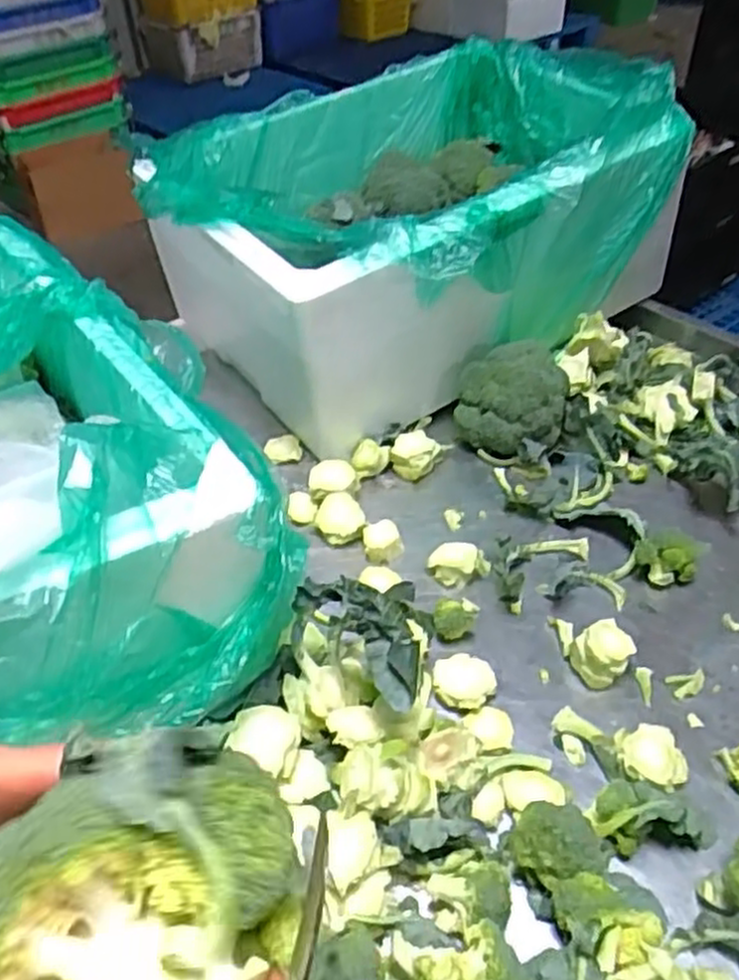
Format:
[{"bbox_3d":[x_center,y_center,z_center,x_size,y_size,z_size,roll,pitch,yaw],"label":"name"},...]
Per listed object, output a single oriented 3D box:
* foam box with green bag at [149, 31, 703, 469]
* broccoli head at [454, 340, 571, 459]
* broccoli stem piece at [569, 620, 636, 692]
[{"bbox_3d":[0.049,-0.323,0.993,0.546,0.310,0.429,-26,48,-22],"label":"foam box with green bag"},{"bbox_3d":[0.161,-0.096,0.885,0.124,0.103,0.102,5,44,9],"label":"broccoli head"},{"bbox_3d":[0.202,0.141,0.677,0.049,0.036,0.049,-25,47,-21],"label":"broccoli stem piece"}]

